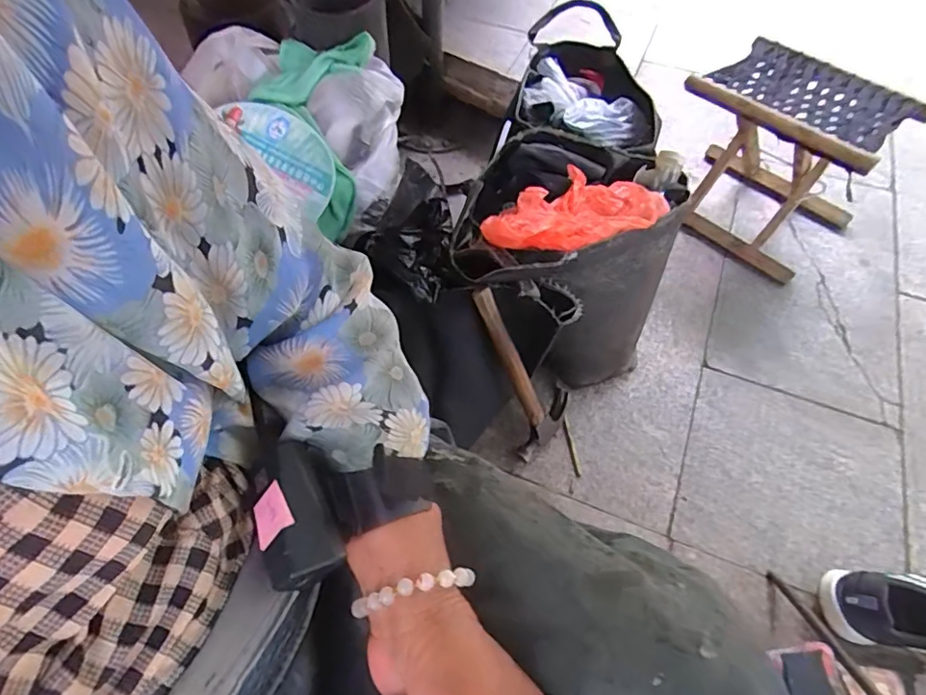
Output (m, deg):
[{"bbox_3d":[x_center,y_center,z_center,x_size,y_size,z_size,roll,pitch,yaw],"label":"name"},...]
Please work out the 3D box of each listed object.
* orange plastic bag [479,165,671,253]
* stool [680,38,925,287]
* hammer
[{"bbox_3d":[0.147,-0.190,0.734,0.270,0.059,0.144,-24,59,-14],"label":"orange plastic bag"},{"bbox_3d":[0.579,-0.354,1.020,0.282,0.276,0.323,-37,63,-21],"label":"stool"},{"bbox_3d":[0.076,0.031,0.735,0.028,0.275,0.113,15,53,47],"label":"hammer"}]

